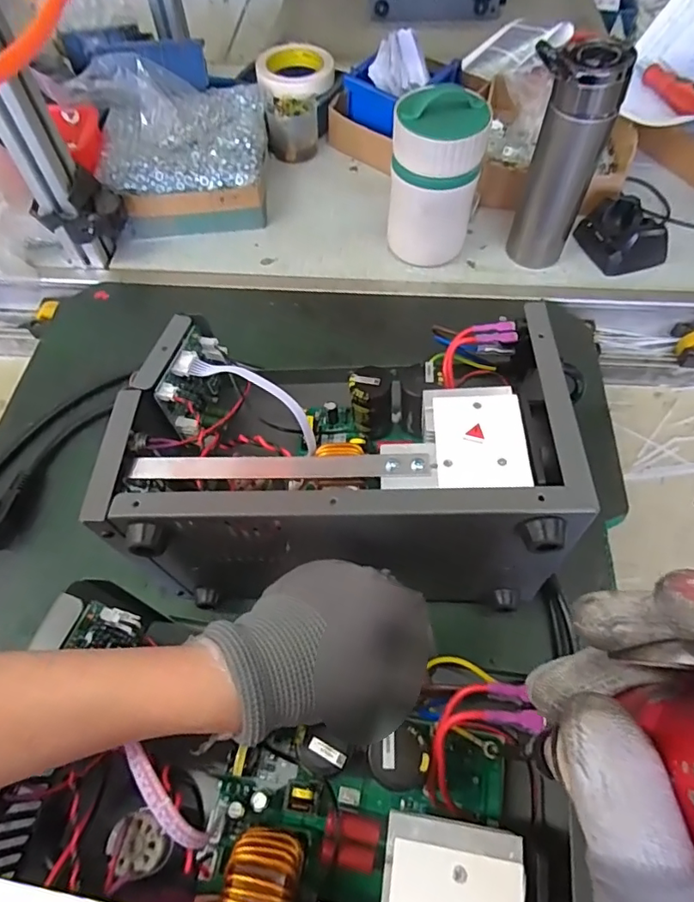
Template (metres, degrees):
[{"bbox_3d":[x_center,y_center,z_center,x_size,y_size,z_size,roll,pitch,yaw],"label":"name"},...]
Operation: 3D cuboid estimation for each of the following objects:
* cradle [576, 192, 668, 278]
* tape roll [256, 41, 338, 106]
[{"bbox_3d":[0.322,-0.252,0.603,0.080,0.046,0.081,-14,60,-7],"label":"cradle"},{"bbox_3d":[-0.070,-0.526,0.716,0.103,0.033,0.107,0,60,1],"label":"tape roll"}]

